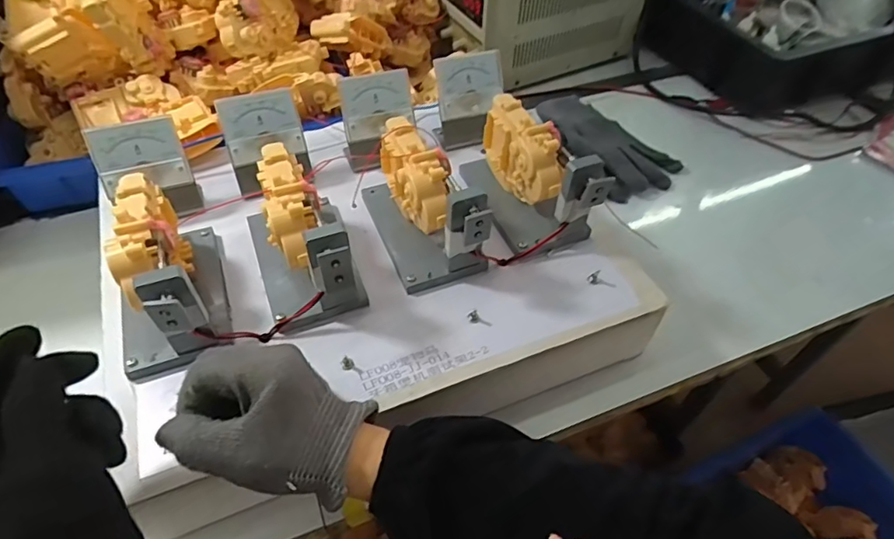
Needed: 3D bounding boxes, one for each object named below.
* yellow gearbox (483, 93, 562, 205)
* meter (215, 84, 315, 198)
[{"bbox_3d":[0.063,-0.093,0.441,0.033,0.070,0.096,-13,52,-14],"label":"yellow gearbox"},{"bbox_3d":[-0.155,-0.109,0.459,0.064,0.064,0.050,-19,54,-19],"label":"meter"}]

